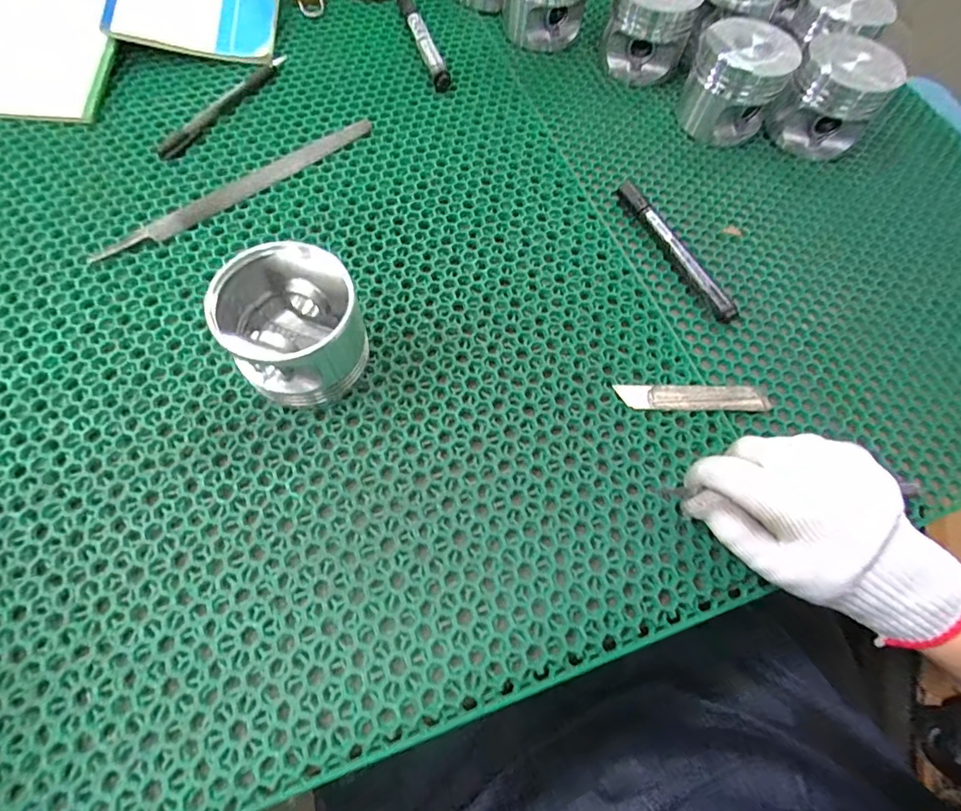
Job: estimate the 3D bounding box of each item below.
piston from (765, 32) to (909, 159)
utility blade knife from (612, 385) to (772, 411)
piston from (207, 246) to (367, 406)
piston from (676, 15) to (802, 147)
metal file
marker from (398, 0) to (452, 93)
[{"bbox_3d":[0.321,-0.283,0.432,0.079,0.075,0.088,41,71,14],"label":"piston"},{"bbox_3d":[0.147,-0.006,0.330,0.104,0.004,0.019,0,67,-3],"label":"utility blade knife"},{"bbox_3d":[-0.115,-0.050,0.298,0.077,0.073,0.079,1,67,-3],"label":"piston"},{"bbox_3d":[0.232,-0.298,0.435,0.080,0.069,0.082,28,68,9],"label":"piston"},{"bbox_3d":[-0.192,-0.180,0.391,0.240,0.004,0.024,-39,74,-17],"label":"metal file"},{"bbox_3d":[-0.058,-0.361,0.469,0.016,0.020,0.143,-19,69,-11],"label":"marker"}]

